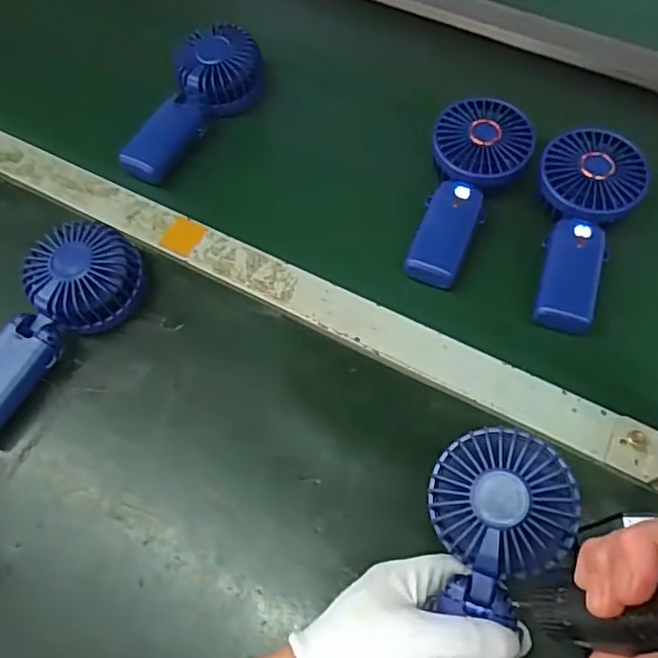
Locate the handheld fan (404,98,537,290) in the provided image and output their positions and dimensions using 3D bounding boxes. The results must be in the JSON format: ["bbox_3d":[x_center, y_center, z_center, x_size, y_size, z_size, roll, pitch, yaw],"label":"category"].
[{"bbox_3d":[0.118,-0.121,0.501,0.081,0.039,0.181,21,65,12],"label":"handheld fan"}]

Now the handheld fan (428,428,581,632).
[{"bbox_3d":[0.091,0.149,0.335,0.082,0.043,0.177,12,81,8],"label":"handheld fan"}]

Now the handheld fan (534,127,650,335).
[{"bbox_3d":[0.206,-0.088,0.481,0.080,0.040,0.182,21,65,12],"label":"handheld fan"}]

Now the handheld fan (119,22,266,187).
[{"bbox_3d":[-0.130,-0.215,0.549,0.070,0.041,0.178,24,65,13],"label":"handheld fan"}]

